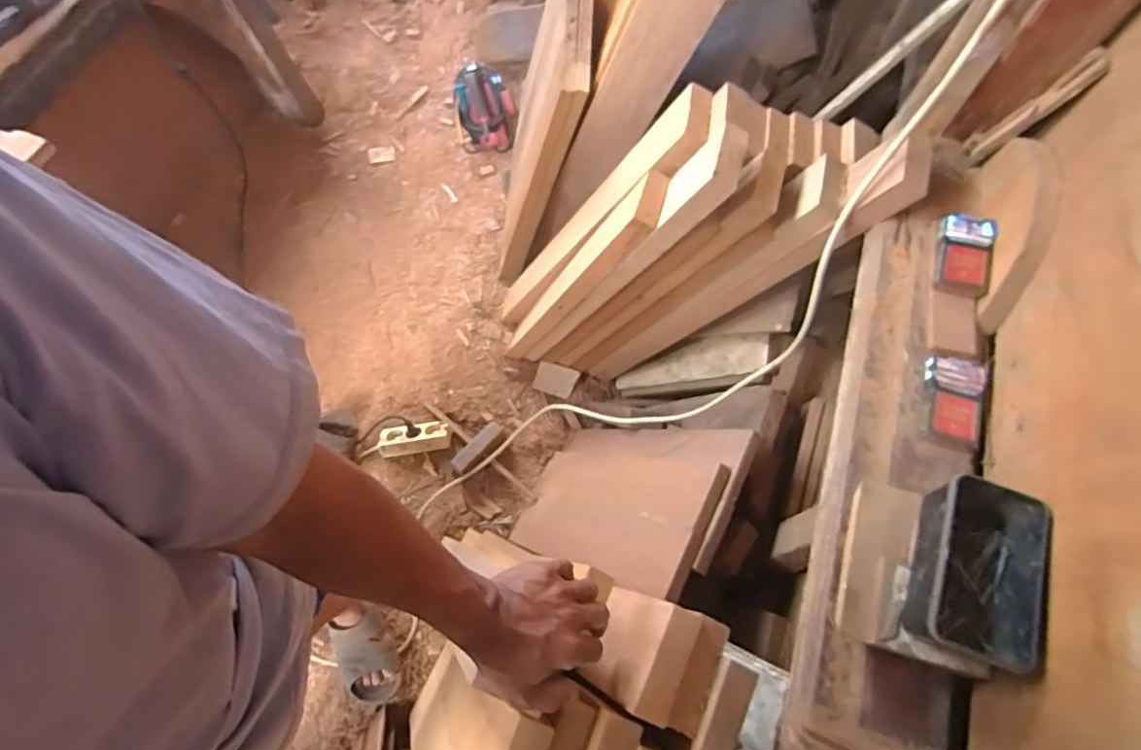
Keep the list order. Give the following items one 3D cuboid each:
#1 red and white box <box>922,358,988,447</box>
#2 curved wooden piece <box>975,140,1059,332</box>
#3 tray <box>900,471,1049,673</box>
[{"bbox_3d":[0.404,0.025,0.620,0.057,0.017,0.088,12,69,5],"label":"red and white box"},{"bbox_3d":[0.493,-0.169,0.653,0.029,0.086,0.227,14,69,6],"label":"curved wooden piece"},{"bbox_3d":[0.343,0.165,0.500,0.087,0.053,0.142,16,69,7],"label":"tray"}]

